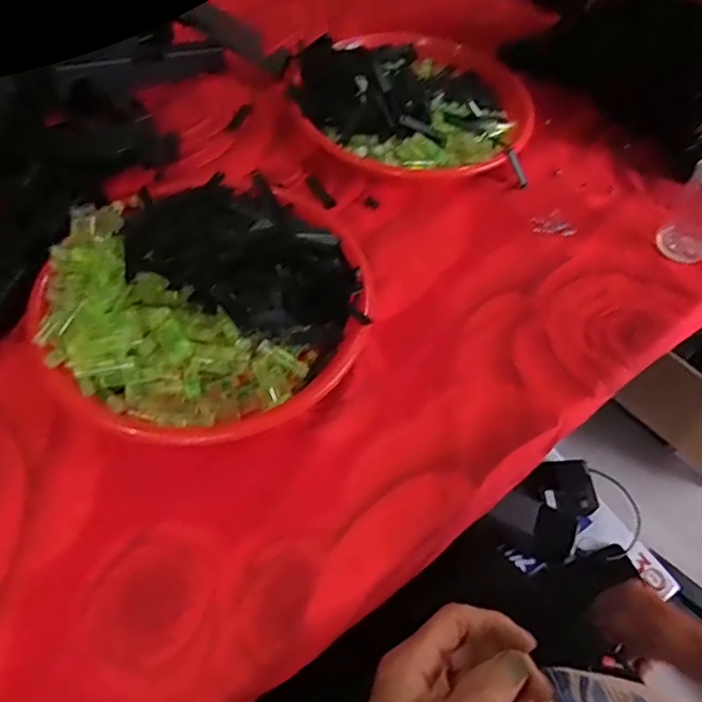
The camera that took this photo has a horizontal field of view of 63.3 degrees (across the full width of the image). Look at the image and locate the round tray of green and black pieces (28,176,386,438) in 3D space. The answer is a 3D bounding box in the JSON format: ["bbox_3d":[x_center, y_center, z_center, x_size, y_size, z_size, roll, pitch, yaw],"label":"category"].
[{"bbox_3d":[-0.108,-0.048,0.437,0.238,0.060,0.228,1,57,-2],"label":"round tray of green and black pieces"}]

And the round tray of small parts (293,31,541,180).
[{"bbox_3d":[0.066,-0.273,0.599,0.240,0.053,0.226,1,57,-2],"label":"round tray of small parts"}]

